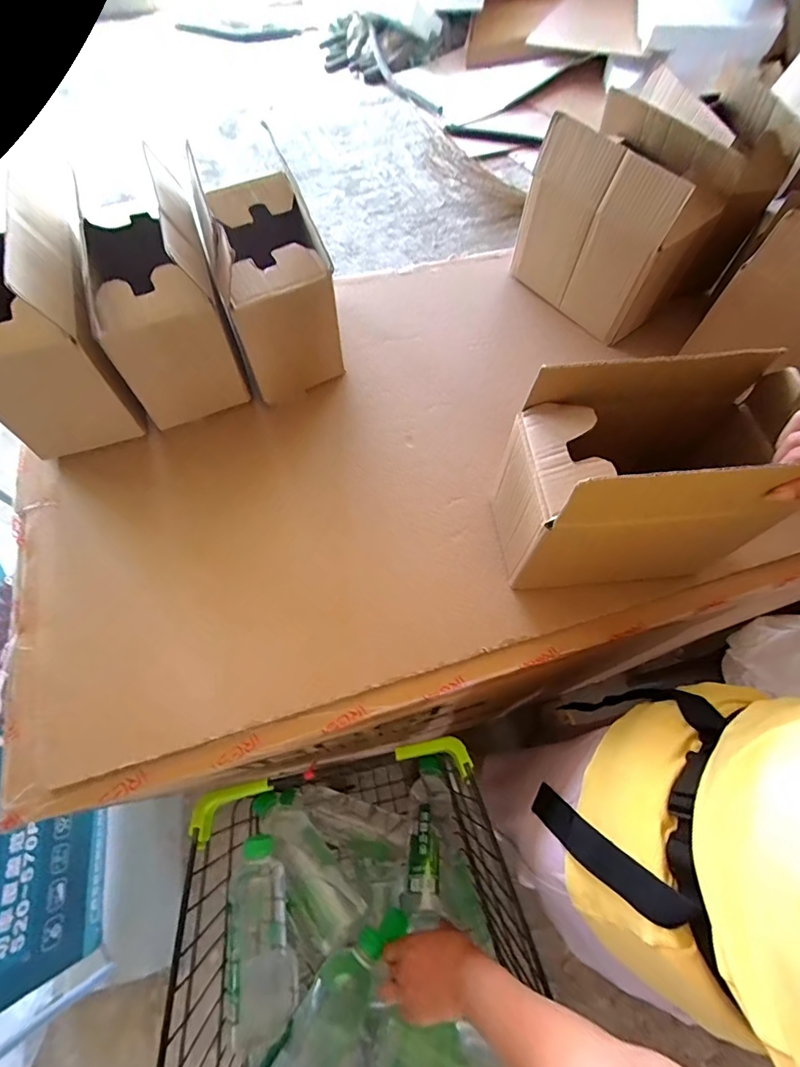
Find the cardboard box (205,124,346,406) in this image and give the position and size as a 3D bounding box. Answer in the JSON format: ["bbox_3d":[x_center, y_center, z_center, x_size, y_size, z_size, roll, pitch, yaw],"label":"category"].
[{"bbox_3d":[-0.176,-0.338,0.610,0.129,0.197,0.224,-19,66,-11],"label":"cardboard box"}]

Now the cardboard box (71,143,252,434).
[{"bbox_3d":[-0.295,-0.282,0.566,0.139,0.218,0.188,-20,66,-12],"label":"cardboard box"}]

